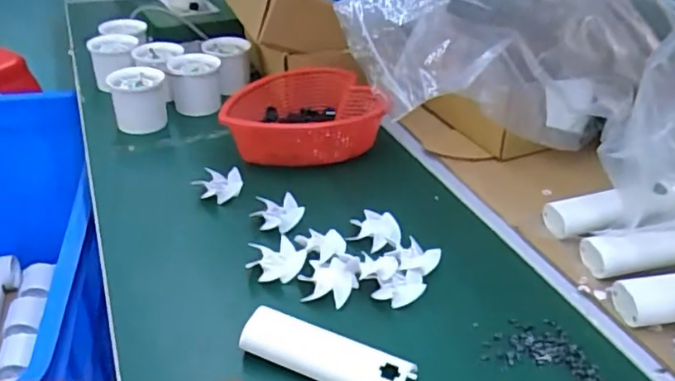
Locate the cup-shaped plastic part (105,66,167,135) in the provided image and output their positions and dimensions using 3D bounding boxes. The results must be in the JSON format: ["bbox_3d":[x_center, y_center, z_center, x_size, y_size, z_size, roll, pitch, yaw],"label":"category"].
[{"bbox_3d":[-0.208,-0.094,0.631,0.055,0.057,0.054,-4,33,-10],"label":"cup-shaped plastic part"}]

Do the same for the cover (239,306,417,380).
[{"bbox_3d":[-0.006,0.100,0.361,0.102,0.021,0.031,12,34,17],"label":"cover"}]

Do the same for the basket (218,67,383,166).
[{"bbox_3d":[-0.033,-0.071,0.588,0.149,0.051,0.125,-2,32,-5],"label":"basket"}]

